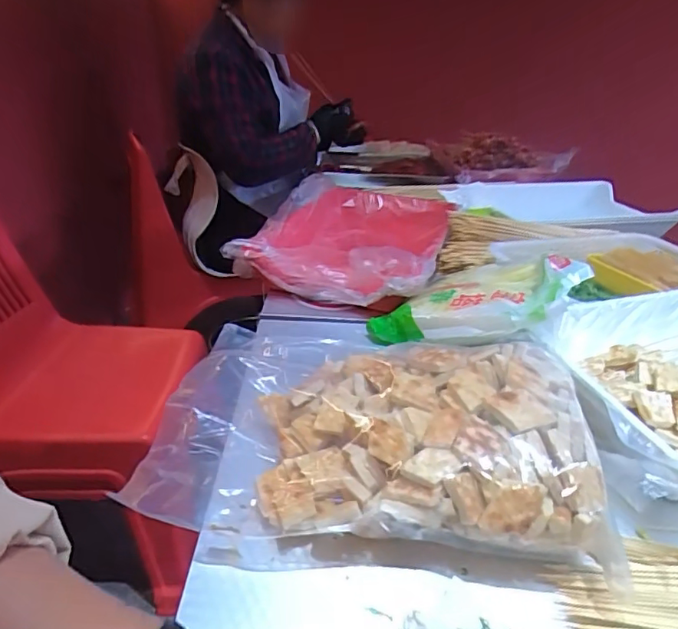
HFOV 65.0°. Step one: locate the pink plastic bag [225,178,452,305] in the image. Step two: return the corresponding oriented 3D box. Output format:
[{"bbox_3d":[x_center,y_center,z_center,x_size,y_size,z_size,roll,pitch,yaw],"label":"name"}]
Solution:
[{"bbox_3d":[0.033,-0.138,0.866,0.280,0.080,0.406,10,29,13],"label":"pink plastic bag"}]

